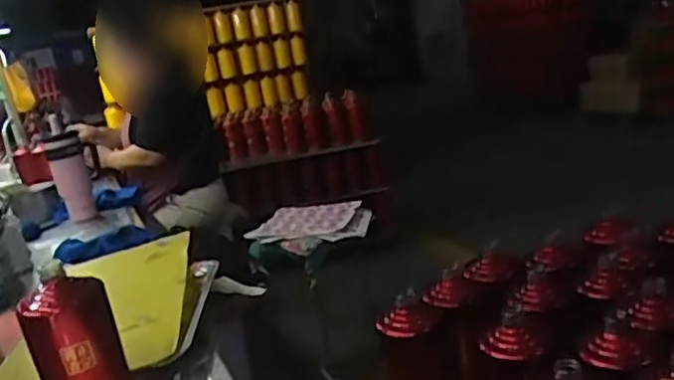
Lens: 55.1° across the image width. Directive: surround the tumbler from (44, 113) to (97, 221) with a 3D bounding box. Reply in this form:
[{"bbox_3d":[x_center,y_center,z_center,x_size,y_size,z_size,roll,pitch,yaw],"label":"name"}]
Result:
[{"bbox_3d":[-0.649,-0.036,1.577,0.089,0.233,0.089,-13,19,-24],"label":"tumbler"}]

